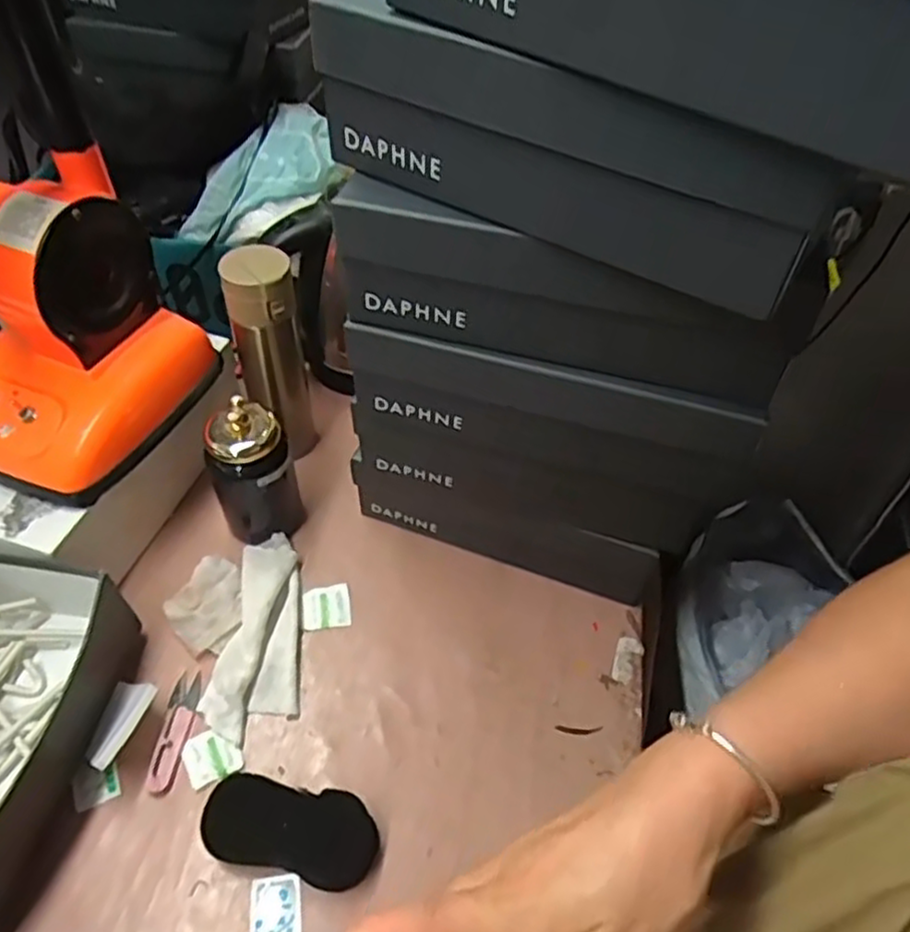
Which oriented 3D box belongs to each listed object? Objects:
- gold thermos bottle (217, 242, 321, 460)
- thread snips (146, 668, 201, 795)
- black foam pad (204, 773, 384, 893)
[{"bbox_3d":[-0.181,-0.107,0.737,0.072,0.223,0.060,23,52,16],"label":"gold thermos bottle"},{"bbox_3d":[-0.235,0.223,0.617,0.025,0.006,0.099,3,49,0],"label":"thread snips"},{"bbox_3d":[-0.125,0.277,0.559,0.127,0.035,0.059,10,50,6],"label":"black foam pad"}]

